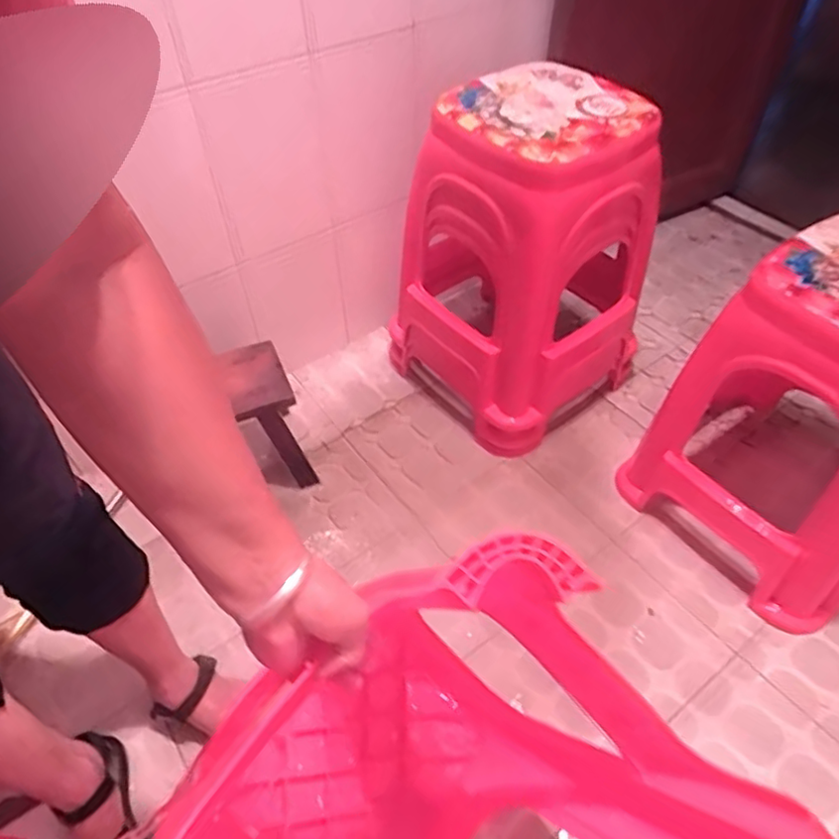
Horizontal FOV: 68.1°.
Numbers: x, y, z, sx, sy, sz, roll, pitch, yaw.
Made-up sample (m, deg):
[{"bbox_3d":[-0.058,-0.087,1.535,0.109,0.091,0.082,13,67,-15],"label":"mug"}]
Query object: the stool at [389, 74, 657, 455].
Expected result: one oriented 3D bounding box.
[{"bbox_3d":[0.177,-0.260,1.086,0.292,0.569,0.343,-32,53,-24],"label":"stool"}]

